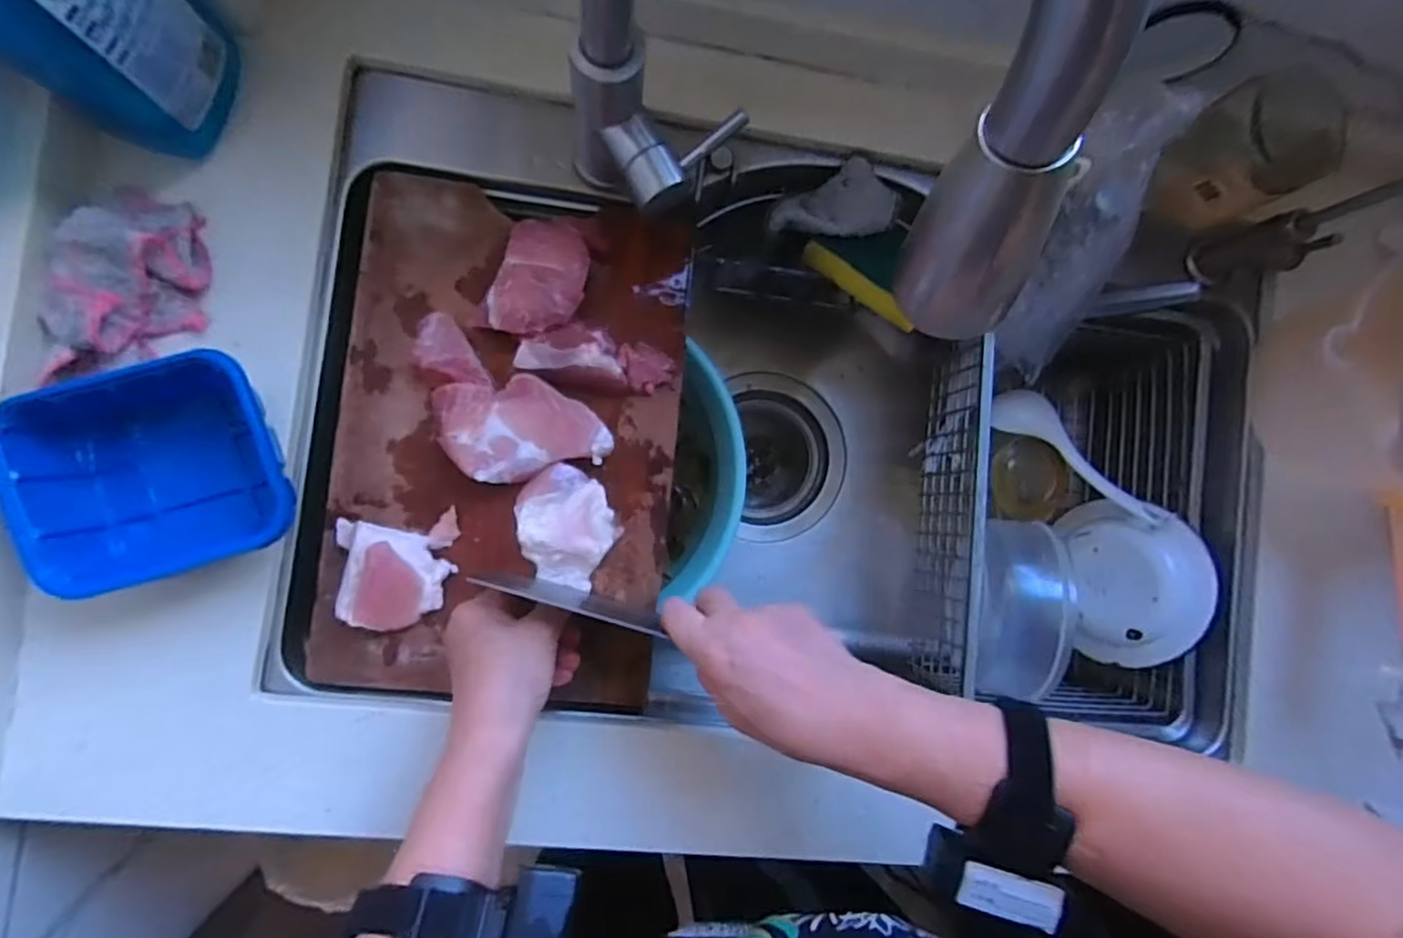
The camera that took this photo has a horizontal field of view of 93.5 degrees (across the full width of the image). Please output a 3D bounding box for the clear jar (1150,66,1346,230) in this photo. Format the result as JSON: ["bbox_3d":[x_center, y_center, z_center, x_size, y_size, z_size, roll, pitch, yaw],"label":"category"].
[{"bbox_3d":[0.400,-0.230,0.486,0.075,0.097,0.081,-13,90,-10],"label":"clear jar"}]

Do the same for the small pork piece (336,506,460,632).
[{"bbox_3d":[-0.213,0.072,0.463,0.078,0.031,0.075,-4,88,-9],"label":"small pork piece"}]

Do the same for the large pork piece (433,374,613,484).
[{"bbox_3d":[-0.127,-0.029,0.475,0.115,0.028,0.070,-7,89,-9],"label":"large pork piece"}]

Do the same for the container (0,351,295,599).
[{"bbox_3d":[-0.337,0.004,0.422,0.141,0.077,0.120,-16,91,-10],"label":"container"}]

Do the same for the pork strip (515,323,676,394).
[{"bbox_3d":[-0.076,-0.083,0.488,0.111,0.027,0.038,10,86,-9],"label":"pork strip"}]

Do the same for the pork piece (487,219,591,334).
[{"bbox_3d":[-0.117,-0.136,0.483,0.060,0.024,0.084,20,85,-8],"label":"pork piece"}]

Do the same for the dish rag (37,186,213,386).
[{"bbox_3d":[-0.370,-0.117,0.424,0.075,0.043,0.131,18,85,-8],"label":"dish rag"}]

